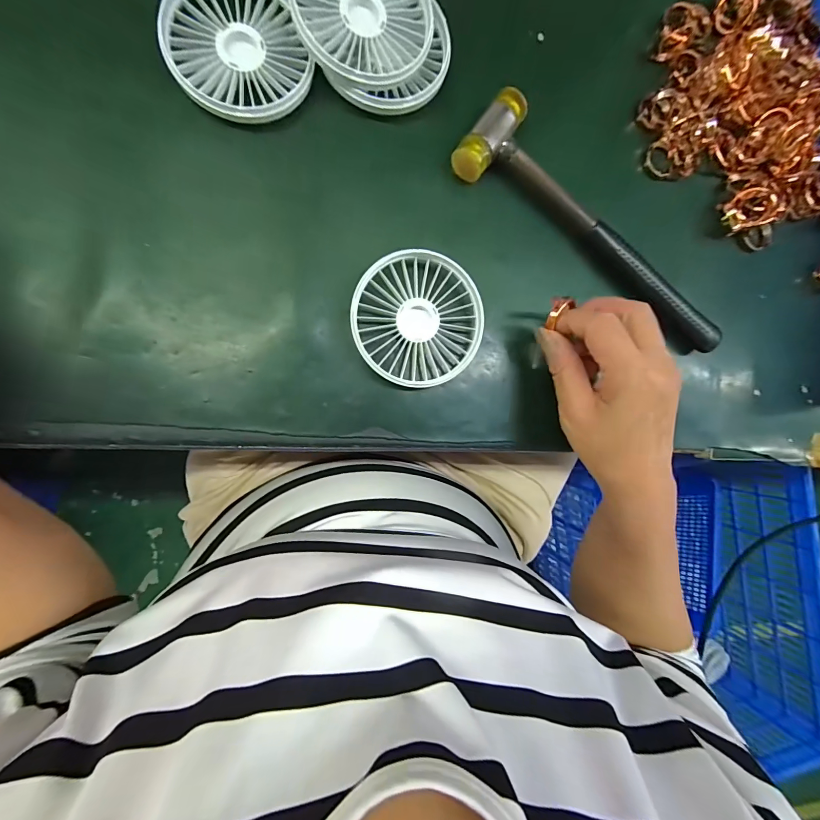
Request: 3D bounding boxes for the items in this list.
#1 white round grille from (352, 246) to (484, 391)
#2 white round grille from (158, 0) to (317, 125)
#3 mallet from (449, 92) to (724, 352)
[{"bbox_3d":[0.005,-0.062,0.259,0.085,0.013,0.087,0,90,-10],"label":"white round grille"},{"bbox_3d":[-0.109,-0.227,0.237,0.082,0.015,0.088,0,90,-10],"label":"white round grille"},{"bbox_3d":[0.142,-0.130,0.277,0.235,0.023,0.059,33,84,-9],"label":"mallet"}]

